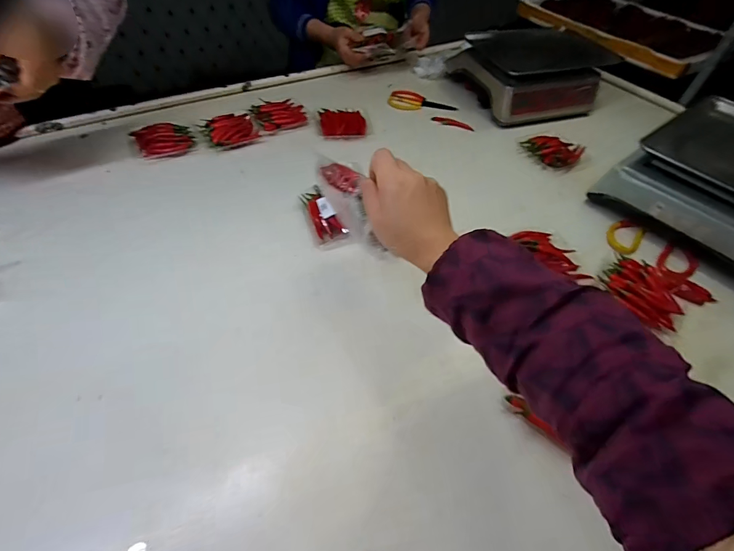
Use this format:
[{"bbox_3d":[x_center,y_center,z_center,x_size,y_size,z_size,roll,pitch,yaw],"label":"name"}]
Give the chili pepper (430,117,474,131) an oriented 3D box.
[{"bbox_3d":[0.209,-0.367,0.891,0.107,0.011,0.024,28,56,17],"label":"chili pepper"}]

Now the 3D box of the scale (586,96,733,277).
[{"bbox_3d":[0.671,-0.157,0.663,0.352,0.128,0.343,-32,61,-25],"label":"scale"}]

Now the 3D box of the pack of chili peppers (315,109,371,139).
[{"bbox_3d":[-0.051,-0.349,0.831,0.120,0.021,0.101,-2,52,-6],"label":"pack of chili peppers"}]

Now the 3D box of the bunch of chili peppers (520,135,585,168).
[{"bbox_3d":[0.413,-0.277,0.809,0.107,0.019,0.100,-23,57,-20],"label":"bunch of chili peppers"}]

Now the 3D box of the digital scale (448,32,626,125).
[{"bbox_3d":[0.418,-0.541,0.952,0.319,0.142,0.260,-16,55,-16],"label":"digital scale"}]

